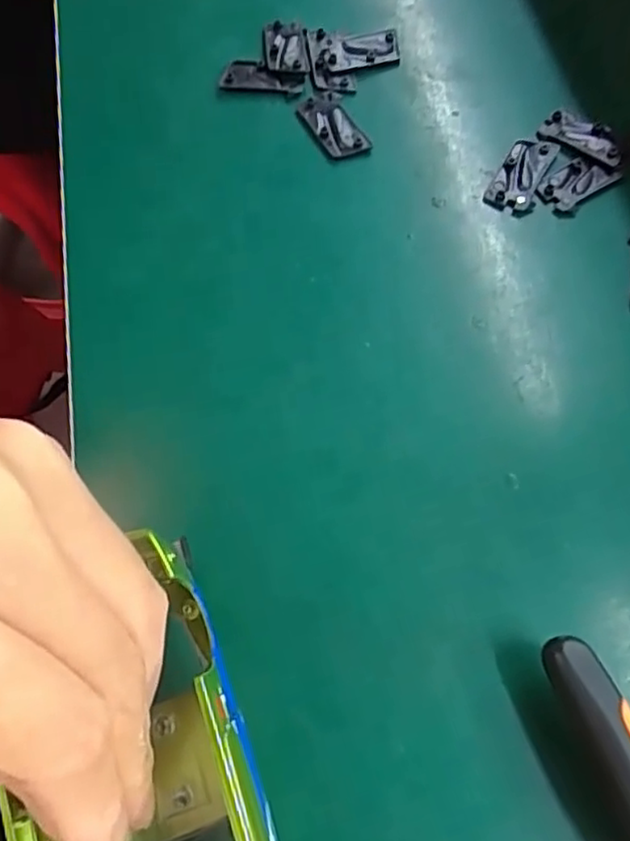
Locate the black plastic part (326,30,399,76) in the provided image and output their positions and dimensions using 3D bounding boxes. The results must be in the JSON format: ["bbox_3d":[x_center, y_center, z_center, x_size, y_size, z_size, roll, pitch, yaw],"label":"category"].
[{"bbox_3d":[0.020,-0.152,0.267,0.031,0.004,0.018,-14,68,-5],"label":"black plastic part"}]

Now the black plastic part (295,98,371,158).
[{"bbox_3d":[0.007,-0.115,0.254,0.015,0.004,0.034,-31,71,-12],"label":"black plastic part"}]

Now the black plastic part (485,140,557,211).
[{"bbox_3d":[0.078,-0.094,0.245,0.016,0.004,0.034,29,71,11],"label":"black plastic part"}]

